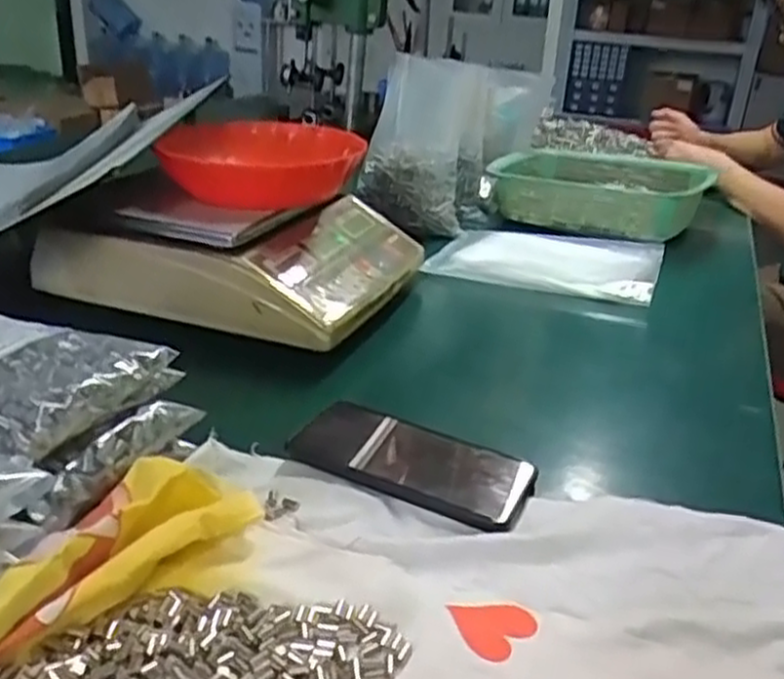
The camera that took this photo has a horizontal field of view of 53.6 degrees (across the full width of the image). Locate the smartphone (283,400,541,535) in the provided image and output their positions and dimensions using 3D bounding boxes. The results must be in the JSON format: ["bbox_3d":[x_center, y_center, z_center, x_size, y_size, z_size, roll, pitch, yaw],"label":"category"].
[{"bbox_3d":[0.011,0.079,0.535,0.169,0.012,0.073,16,28,24],"label":"smartphone"}]

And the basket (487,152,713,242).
[{"bbox_3d":[0.295,-0.208,1.110,0.276,0.089,0.234,18,29,27],"label":"basket"}]

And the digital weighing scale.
[{"bbox_3d":[-0.152,-0.106,0.822,0.320,0.085,0.266,12,27,16],"label":"digital weighing scale"}]

